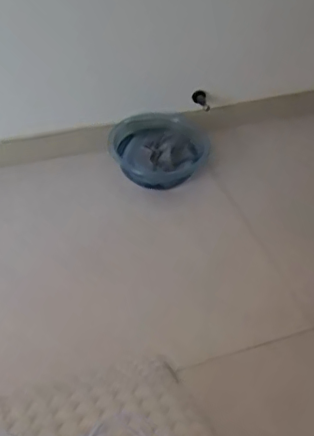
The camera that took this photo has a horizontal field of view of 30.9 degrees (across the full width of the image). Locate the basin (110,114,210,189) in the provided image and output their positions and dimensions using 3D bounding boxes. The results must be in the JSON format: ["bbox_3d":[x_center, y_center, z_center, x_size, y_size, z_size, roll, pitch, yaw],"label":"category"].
[{"bbox_3d":[-0.002,-0.202,1.670,0.286,0.092,0.288,13,46,9],"label":"basin"}]

